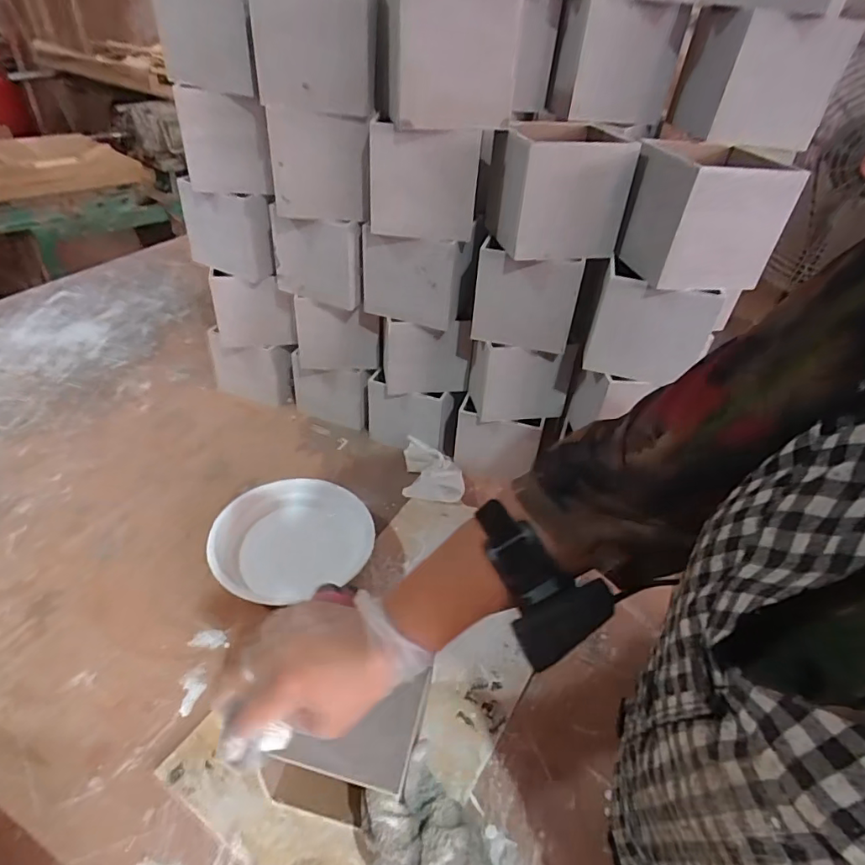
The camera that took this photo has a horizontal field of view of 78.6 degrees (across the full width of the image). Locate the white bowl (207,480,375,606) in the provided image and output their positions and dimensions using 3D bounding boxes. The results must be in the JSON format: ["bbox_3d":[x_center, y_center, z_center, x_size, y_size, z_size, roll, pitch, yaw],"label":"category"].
[{"bbox_3d":[-0.160,0.129,0.606,0.175,0.057,0.161,-17,45,-26],"label":"white bowl"}]

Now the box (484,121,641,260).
[{"bbox_3d":[0.128,-0.259,0.560,0.115,0.107,0.121,-2,39,-8],"label":"box"}]

